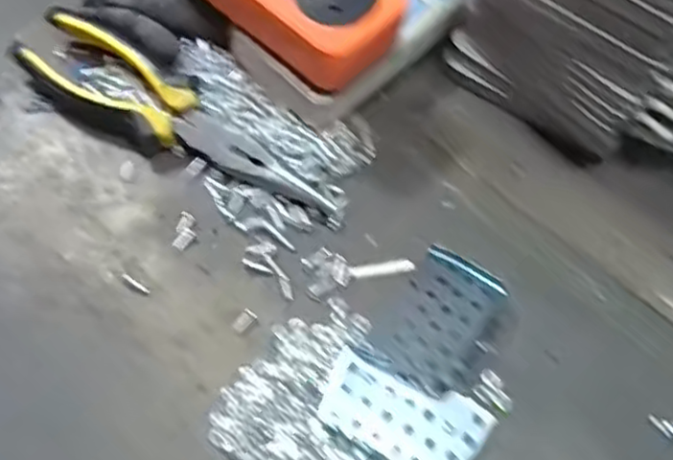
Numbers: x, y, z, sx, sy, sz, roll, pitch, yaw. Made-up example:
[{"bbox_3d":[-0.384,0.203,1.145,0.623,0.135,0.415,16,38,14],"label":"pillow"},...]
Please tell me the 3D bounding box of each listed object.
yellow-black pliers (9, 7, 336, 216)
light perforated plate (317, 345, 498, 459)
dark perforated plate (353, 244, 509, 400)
[{"bbox_3d":[-0.093,-0.058,0.374,0.185,0.030,0.051,37,68,16],"label":"yellow-black pliers"},{"bbox_3d":[0.029,0.083,0.319,0.071,0.010,0.042,29,66,13],"label":"light perforated plate"},{"bbox_3d":[0.047,0.041,0.339,0.043,0.018,0.070,32,67,14],"label":"dark perforated plate"}]

